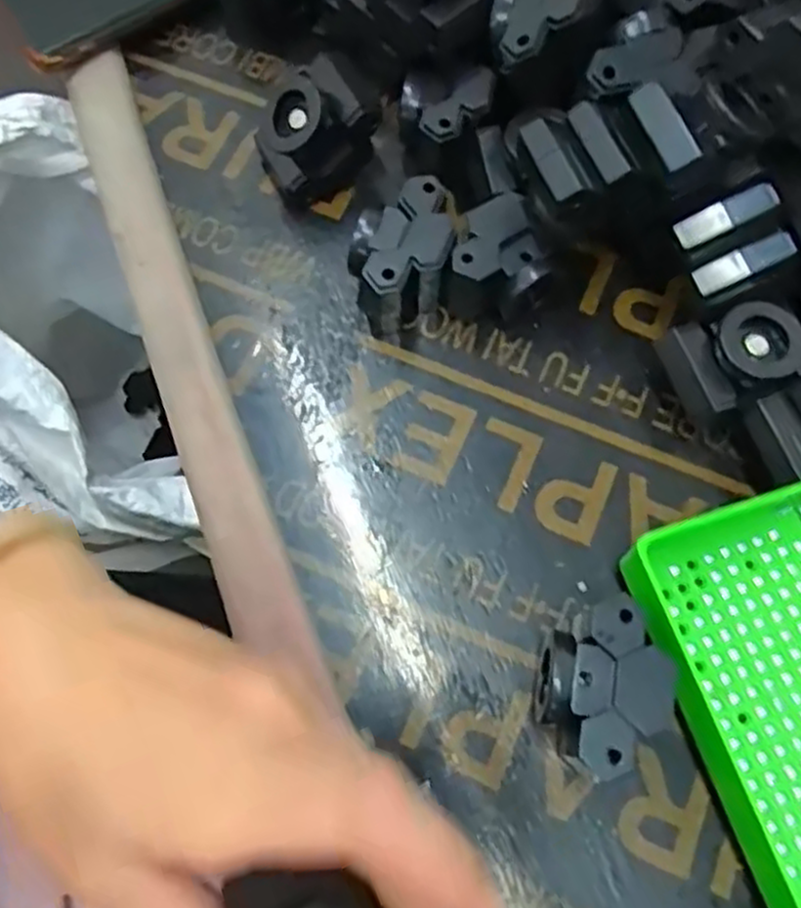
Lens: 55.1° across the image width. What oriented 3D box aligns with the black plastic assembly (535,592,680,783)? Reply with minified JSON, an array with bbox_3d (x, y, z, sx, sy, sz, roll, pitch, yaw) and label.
[{"bbox_3d":[0.068,0.082,0.269,0.046,0.041,0.045,-30,73,-8],"label":"black plastic assembly"}]

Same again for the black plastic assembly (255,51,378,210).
[{"bbox_3d":[-0.039,-0.142,0.345,0.045,0.044,0.033,-34,73,-9],"label":"black plastic assembly"}]

